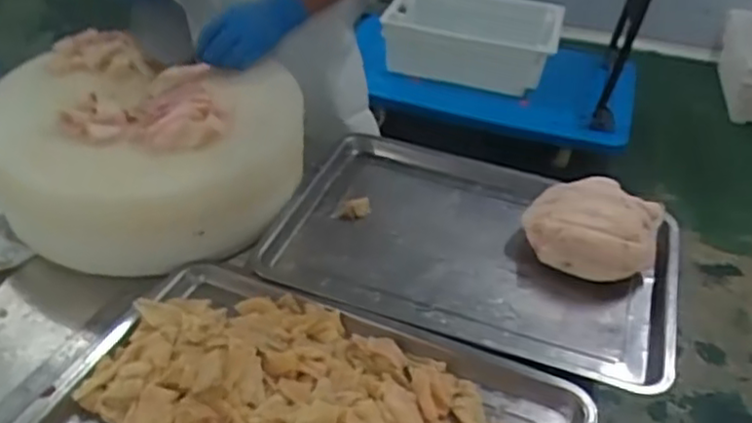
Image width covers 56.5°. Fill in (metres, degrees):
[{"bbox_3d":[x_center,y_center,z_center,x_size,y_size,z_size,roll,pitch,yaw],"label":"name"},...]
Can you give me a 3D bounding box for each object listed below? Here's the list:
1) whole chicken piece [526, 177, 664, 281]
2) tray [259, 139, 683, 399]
[{"bbox_3d":[0.279,0.022,0.906,0.167,0.073,0.143,16,40,14],"label":"whole chicken piece"},{"bbox_3d":[0.130,0.045,0.937,0.514,0.046,0.367,17,40,14],"label":"tray"}]

